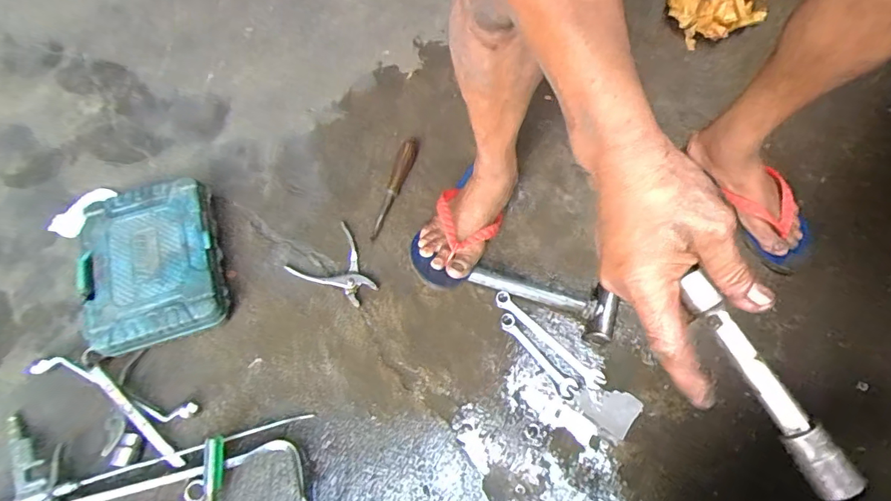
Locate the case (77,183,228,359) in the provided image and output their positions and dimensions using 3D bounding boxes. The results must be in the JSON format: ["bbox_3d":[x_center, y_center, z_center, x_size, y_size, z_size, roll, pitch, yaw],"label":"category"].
[{"bbox_3d":[-0.437,0.022,0.718,0.192,0.064,0.244,-15,67,-8],"label":"case"}]

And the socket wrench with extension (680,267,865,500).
[{"bbox_3d":[0.192,0.080,0.290,0.020,0.018,0.145,-29,78,-13],"label":"socket wrench with extension"}]

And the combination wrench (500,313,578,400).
[{"bbox_3d":[0.136,0.154,0.708,0.029,0.007,0.149,-40,73,-17],"label":"combination wrench"}]

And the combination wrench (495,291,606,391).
[{"bbox_3d":[0.153,0.132,0.713,0.197,0.008,0.027,39,71,15],"label":"combination wrench"}]

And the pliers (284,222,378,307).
[{"bbox_3d":[-0.168,0.032,0.747,0.113,0.009,0.125,-40,73,-17],"label":"pliers"}]

